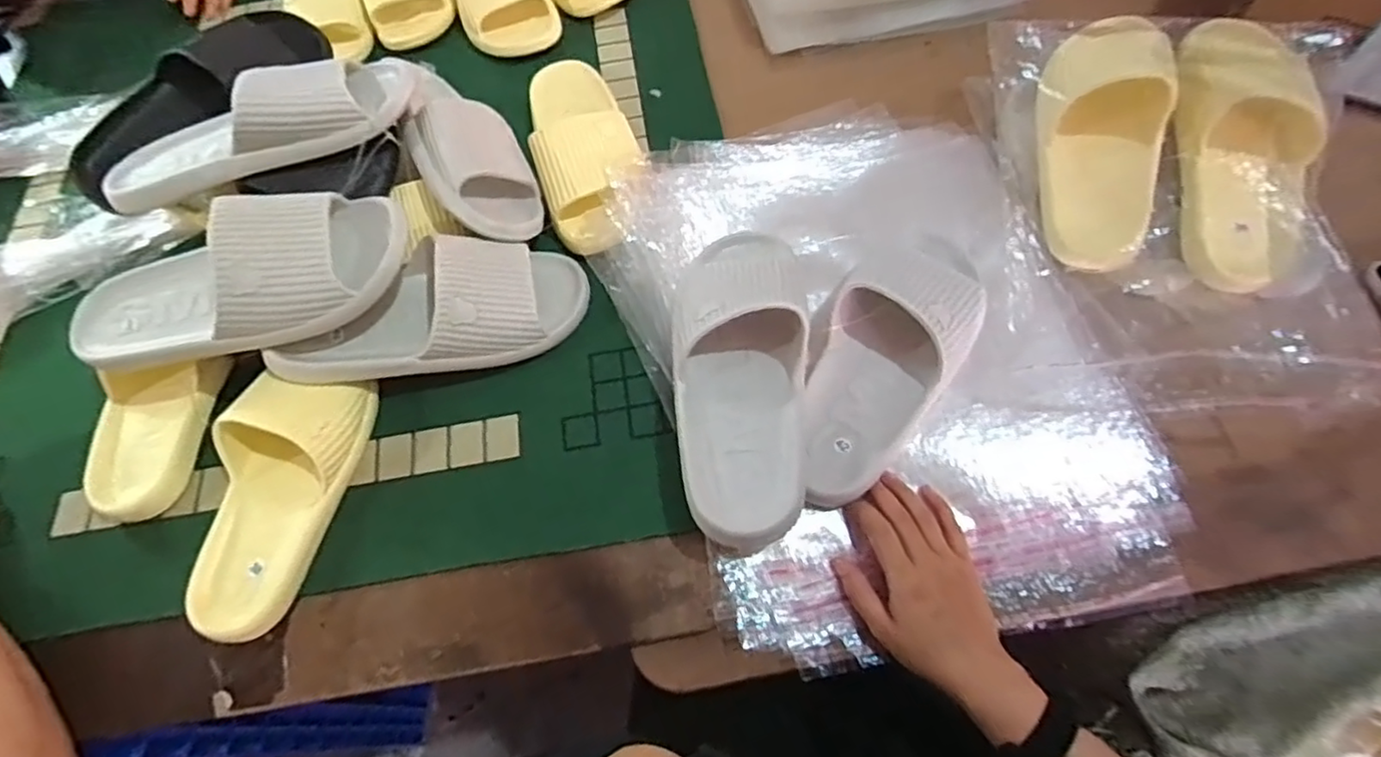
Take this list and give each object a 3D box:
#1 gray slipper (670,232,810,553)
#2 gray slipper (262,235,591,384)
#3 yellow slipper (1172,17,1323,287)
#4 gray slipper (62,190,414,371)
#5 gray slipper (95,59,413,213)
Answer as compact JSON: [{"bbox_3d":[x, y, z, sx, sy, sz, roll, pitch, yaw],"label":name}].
[{"bbox_3d":[0.038,-0.010,0.522,0.101,0.080,0.271,-2,63,2],"label":"gray slipper"},{"bbox_3d":[-0.215,-0.056,0.550,0.253,0.062,0.100,-15,63,-4],"label":"gray slipper"},{"bbox_3d":[0.464,-0.195,0.550,0.096,0.086,0.240,3,83,5],"label":"yellow slipper"},{"bbox_3d":[-0.353,-0.078,0.507,0.263,0.073,0.106,-15,63,-4],"label":"gray slipper"},{"bbox_3d":[-0.371,-0.221,0.565,0.273,0.065,0.091,-14,63,-4],"label":"gray slipper"}]

